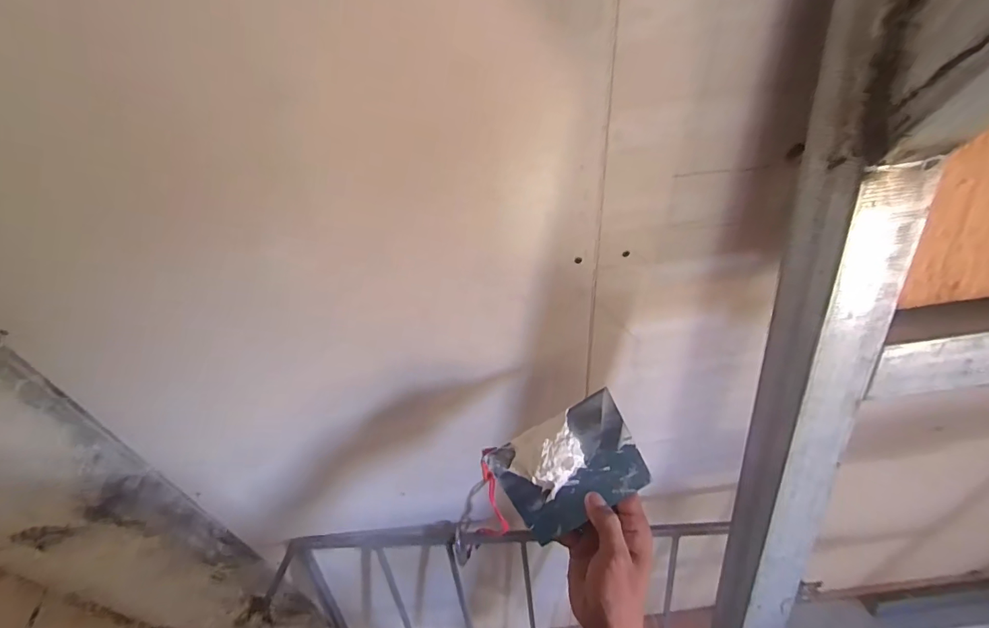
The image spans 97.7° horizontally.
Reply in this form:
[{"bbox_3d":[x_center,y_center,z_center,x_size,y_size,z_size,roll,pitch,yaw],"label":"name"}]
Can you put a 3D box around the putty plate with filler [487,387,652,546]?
[{"bbox_3d":[0.074,0.146,0.420,0.137,0.028,0.096,-29,64,-4],"label":"putty plate with filler"}]

